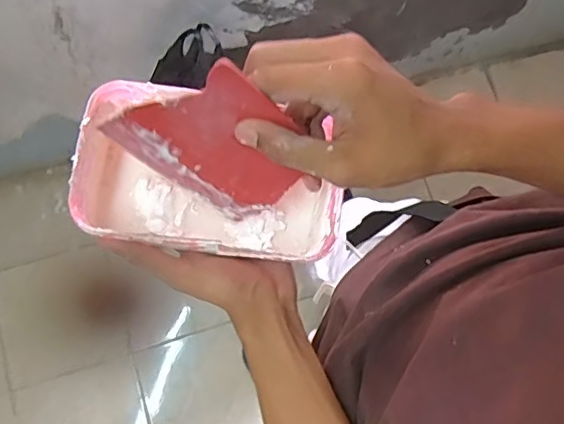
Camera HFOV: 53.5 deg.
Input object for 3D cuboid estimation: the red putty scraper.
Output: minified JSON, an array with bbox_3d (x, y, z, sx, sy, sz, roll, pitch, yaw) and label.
[{"bbox_3d":[-0.036,-0.039,0.354,0.104,0.112,0.005,-21,47,36],"label":"red putty scraper"}]

